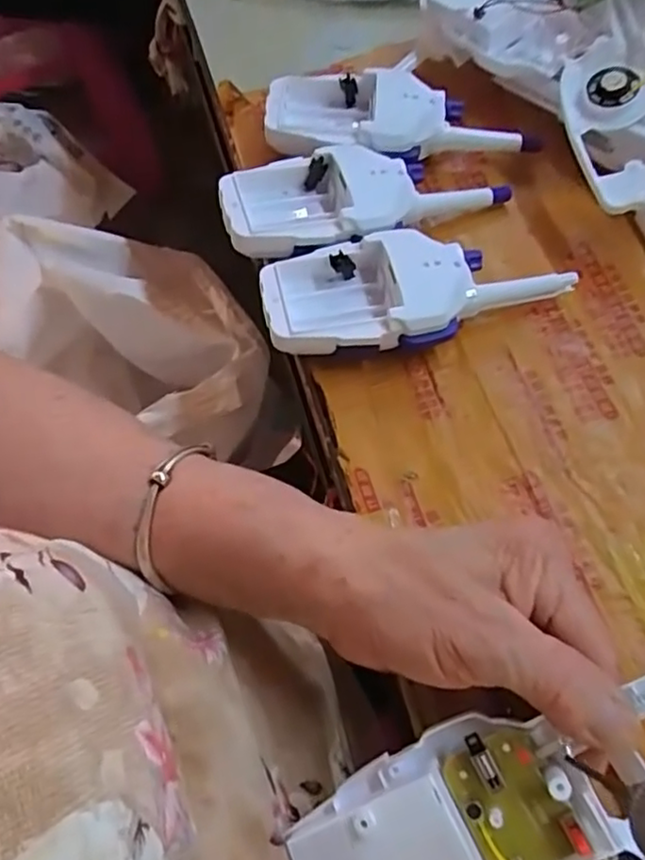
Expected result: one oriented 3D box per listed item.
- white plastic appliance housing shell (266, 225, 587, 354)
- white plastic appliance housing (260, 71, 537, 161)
[{"bbox_3d":[0.050,-0.073,0.344,0.161,0.036,0.063,-9,66,-1],"label":"white plastic appliance housing shell"},{"bbox_3d":[0.049,-0.192,0.393,0.164,0.022,0.063,5,67,5],"label":"white plastic appliance housing"}]

